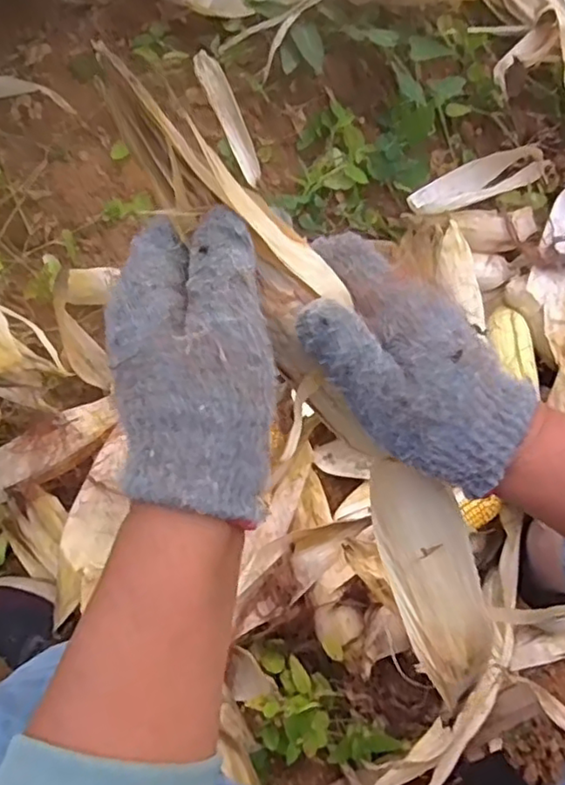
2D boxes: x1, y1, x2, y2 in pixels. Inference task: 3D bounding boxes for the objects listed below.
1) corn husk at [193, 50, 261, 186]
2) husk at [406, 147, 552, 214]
[{"bbox_3d":[-0.067,-0.350,0.795,0.032,0.019,0.187,-22,80,-5],"label":"corn husk"},{"bbox_3d":[0.243,-0.264,0.778,0.189,0.038,0.060,-27,81,-5],"label":"husk"}]

